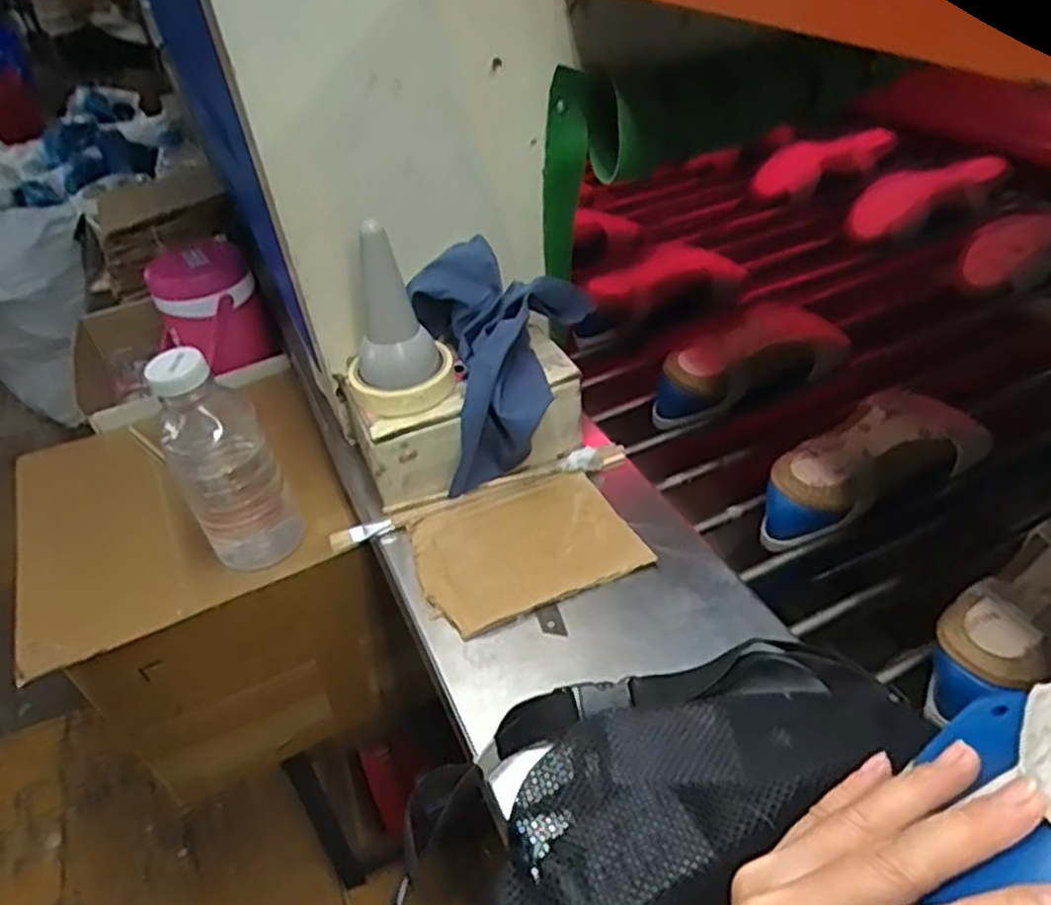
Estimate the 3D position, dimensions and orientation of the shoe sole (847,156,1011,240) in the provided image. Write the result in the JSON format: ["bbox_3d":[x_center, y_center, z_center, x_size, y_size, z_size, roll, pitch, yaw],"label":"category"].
[{"bbox_3d":[0.577,-0.376,1.104,0.247,0.050,0.089,-25,40,0],"label":"shoe sole"}]

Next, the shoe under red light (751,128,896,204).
[{"bbox_3d":[0.477,-0.465,1.241,0.233,0.073,0.079,-19,41,-15],"label":"shoe under red light"}]

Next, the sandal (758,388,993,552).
[{"bbox_3d":[0.310,0.016,0.688,0.239,0.082,0.085,-23,42,-19],"label":"sandal"}]

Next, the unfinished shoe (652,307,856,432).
[{"bbox_3d":[0.242,-0.101,0.830,0.248,0.070,0.082,-22,41,-18],"label":"unfinished shoe"}]

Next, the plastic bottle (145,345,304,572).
[{"bbox_3d":[-0.282,0.008,0.710,0.086,0.228,0.094,-29,44,-25],"label":"plastic bottle"}]

